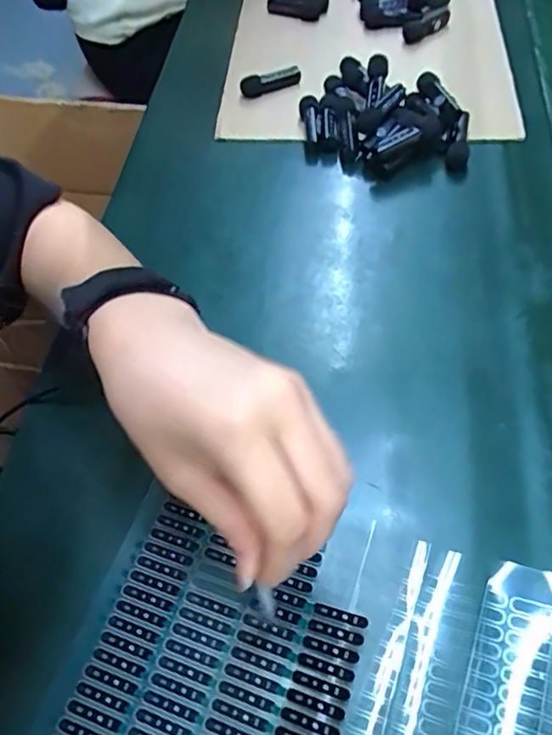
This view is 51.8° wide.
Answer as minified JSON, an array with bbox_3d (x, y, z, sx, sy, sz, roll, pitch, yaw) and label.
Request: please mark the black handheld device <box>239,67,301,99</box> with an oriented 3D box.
[{"bbox_3d":[-0.004,-0.301,0.598,0.068,0.019,0.019,-20,60,-12],"label":"black handheld device"}]

